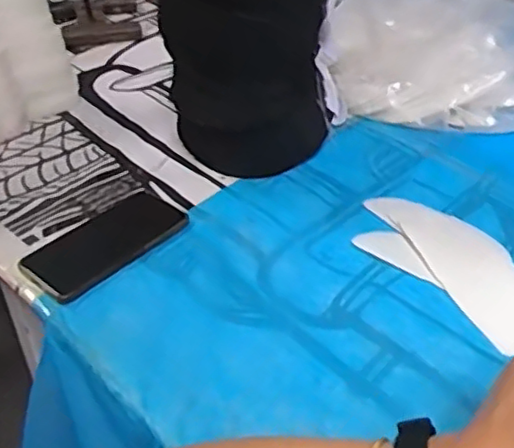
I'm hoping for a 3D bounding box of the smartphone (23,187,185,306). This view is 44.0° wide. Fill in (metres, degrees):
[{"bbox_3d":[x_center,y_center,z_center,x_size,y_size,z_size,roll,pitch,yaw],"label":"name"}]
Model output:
[{"bbox_3d":[-0.153,0.016,0.657,0.091,0.008,0.162,28,48,30],"label":"smartphone"}]

